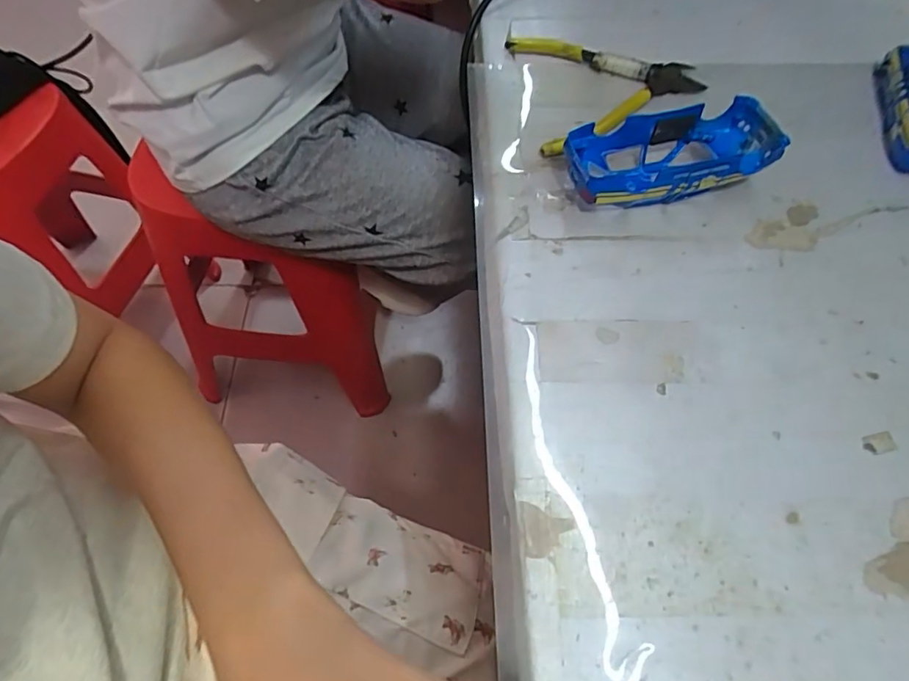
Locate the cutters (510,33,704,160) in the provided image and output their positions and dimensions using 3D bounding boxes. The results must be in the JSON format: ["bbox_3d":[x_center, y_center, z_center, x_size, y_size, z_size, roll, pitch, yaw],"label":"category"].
[{"bbox_3d":[0.118,-0.192,0.415,0.135,0.013,0.134,-7,59,-5],"label":"cutters"}]

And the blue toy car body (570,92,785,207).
[{"bbox_3d":[0.140,-0.116,0.358,0.135,0.038,0.056,-12,59,-8],"label":"blue toy car body"}]

